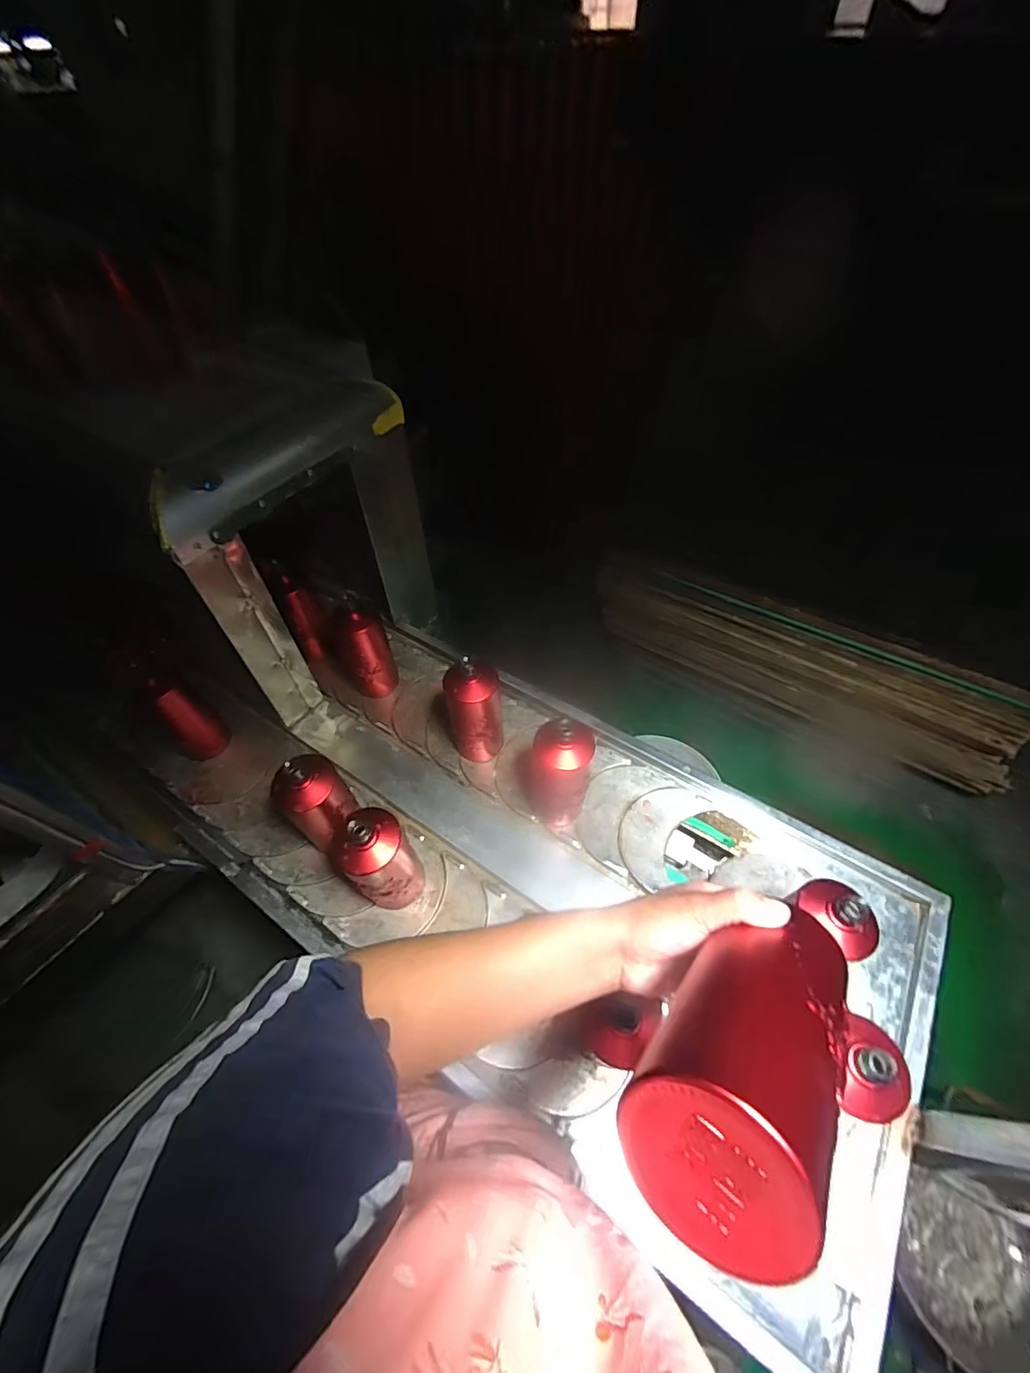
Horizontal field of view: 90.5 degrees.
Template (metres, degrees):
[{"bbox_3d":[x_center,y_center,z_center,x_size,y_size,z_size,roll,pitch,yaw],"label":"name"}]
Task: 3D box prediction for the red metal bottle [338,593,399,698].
[{"bbox_3d":[-0.256,-0.066,0.888,0.078,0.212,0.074,-18,55,-15],"label":"red metal bottle"}]

